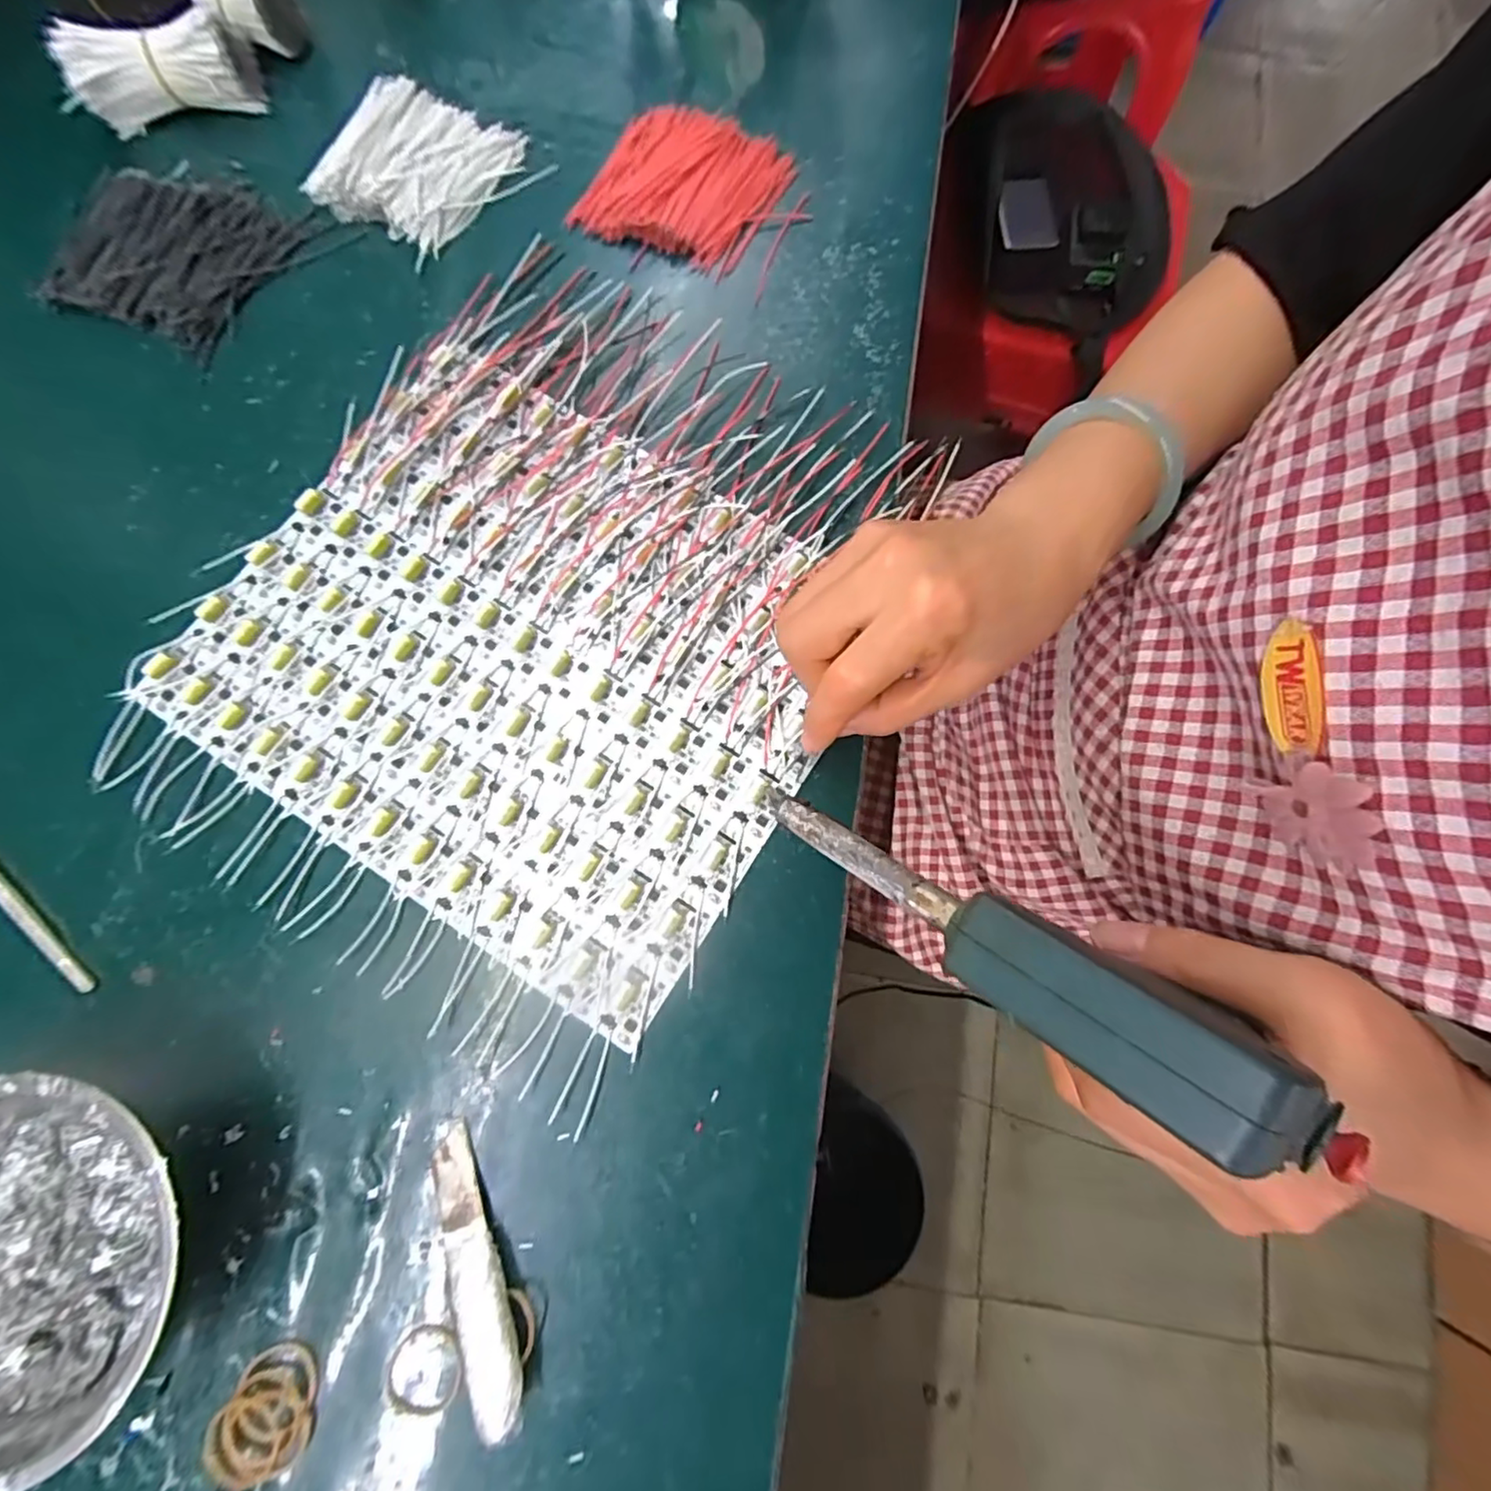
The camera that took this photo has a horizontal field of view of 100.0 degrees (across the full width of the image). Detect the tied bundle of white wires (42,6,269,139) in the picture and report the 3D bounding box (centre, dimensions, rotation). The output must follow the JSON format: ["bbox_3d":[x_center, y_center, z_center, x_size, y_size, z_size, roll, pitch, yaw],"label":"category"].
[{"bbox_3d":[-0.329,-0.377,0.349,0.095,0.035,0.035,-20,80,-5],"label":"tied bundle of white wires"}]

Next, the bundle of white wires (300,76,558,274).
[{"bbox_3d":[-0.183,-0.333,0.357,0.096,0.016,0.103,36,80,6],"label":"bundle of white wires"}]

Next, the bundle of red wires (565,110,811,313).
[{"bbox_3d":[-0.028,-0.320,0.358,0.117,0.013,0.101,28,79,4],"label":"bundle of red wires"}]

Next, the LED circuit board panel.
[{"bbox_3d":[-0.103,-0.045,0.300,0.279,0.009,0.238,32,80,5],"label":"LED circuit board panel"}]

